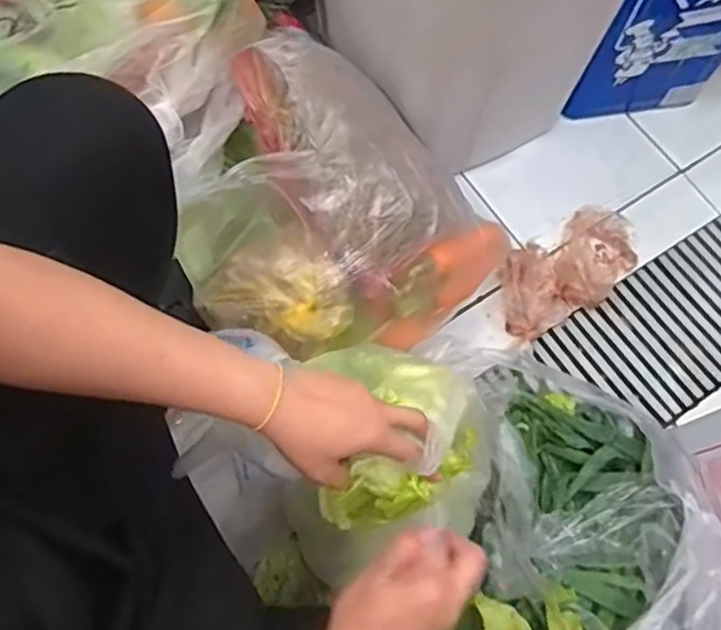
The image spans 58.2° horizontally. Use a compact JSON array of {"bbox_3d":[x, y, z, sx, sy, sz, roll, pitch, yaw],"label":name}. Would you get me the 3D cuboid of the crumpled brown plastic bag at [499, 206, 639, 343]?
[{"bbox_3d":[0.302,-0.065,0.961,0.239,0.042,0.125,-30,73,-11],"label":"crumpled brown plastic bag"}]

